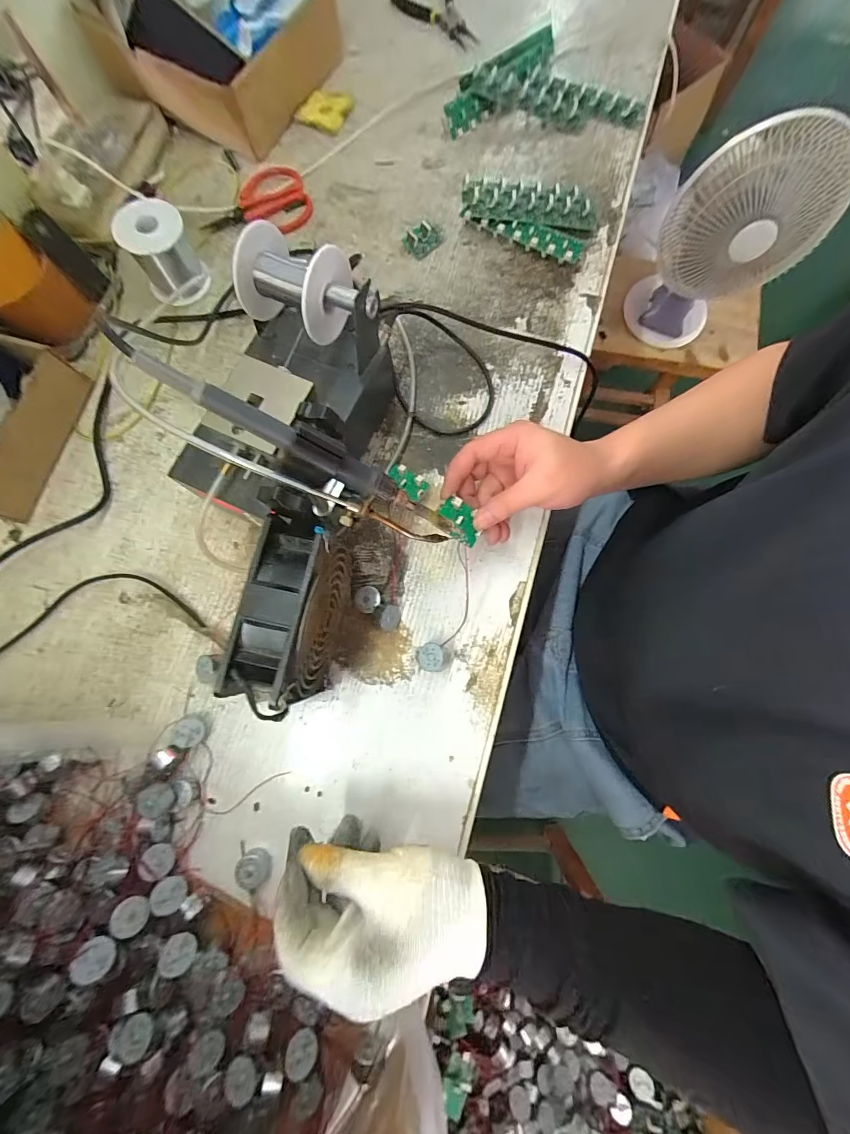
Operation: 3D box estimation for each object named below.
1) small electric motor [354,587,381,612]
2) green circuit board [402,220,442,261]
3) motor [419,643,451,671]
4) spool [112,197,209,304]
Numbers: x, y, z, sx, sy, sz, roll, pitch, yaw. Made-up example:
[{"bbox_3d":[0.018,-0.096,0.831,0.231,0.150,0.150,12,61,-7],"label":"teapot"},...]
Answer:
[{"bbox_3d":[-0.051,0.030,0.369,0.022,0.014,0.023,-5,79,1],"label":"small electric motor"},{"bbox_3d":[-0.003,-0.361,0.447,0.042,0.021,0.027,-37,80,-6],"label":"green circuit board"},{"bbox_3d":[0.009,0.078,0.354,0.027,0.018,0.024,-2,79,1],"label":"motor"},{"bbox_3d":[-0.266,-0.320,0.420,0.062,0.076,0.060,0,79,1],"label":"spool"}]

